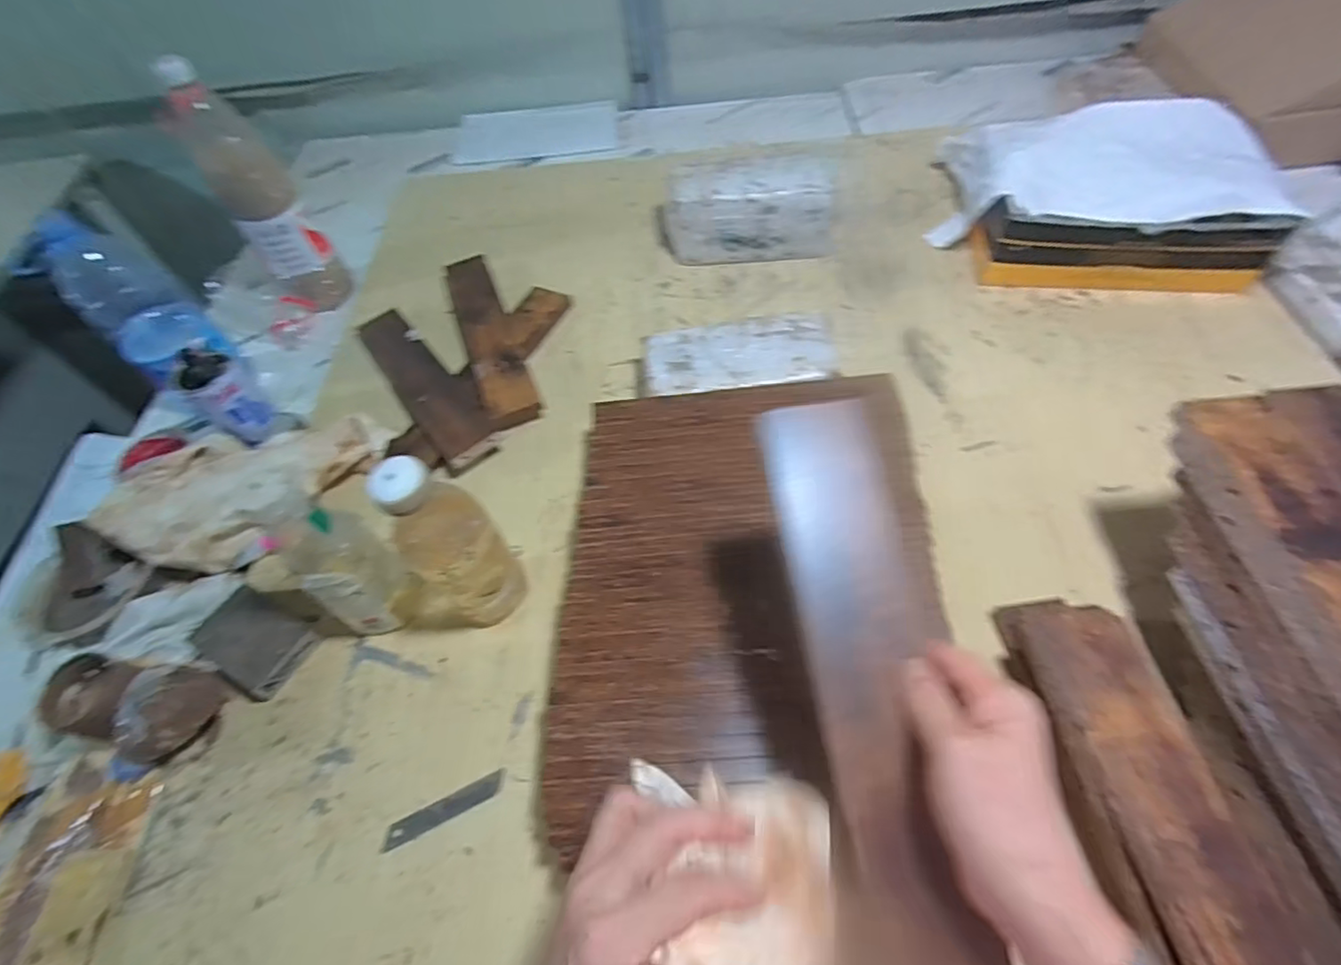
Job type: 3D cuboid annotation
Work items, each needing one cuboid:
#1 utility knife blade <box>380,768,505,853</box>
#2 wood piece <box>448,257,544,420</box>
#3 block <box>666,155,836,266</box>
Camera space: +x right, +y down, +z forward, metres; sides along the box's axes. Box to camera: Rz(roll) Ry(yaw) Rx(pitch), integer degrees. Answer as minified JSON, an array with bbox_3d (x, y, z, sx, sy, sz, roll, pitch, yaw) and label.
[{"bbox_3d":[-0.179,0.259,0.482,0.099,0.006,0.017,-24,57,-9],"label":"utility knife blade"},{"bbox_3d":[-0.229,-0.185,0.766,0.059,0.028,0.303,-22,57,-8],"label":"wood piece"},{"bbox_3d":[0.104,-0.360,0.815,0.219,0.104,0.081,-4,56,4],"label":"block"}]

